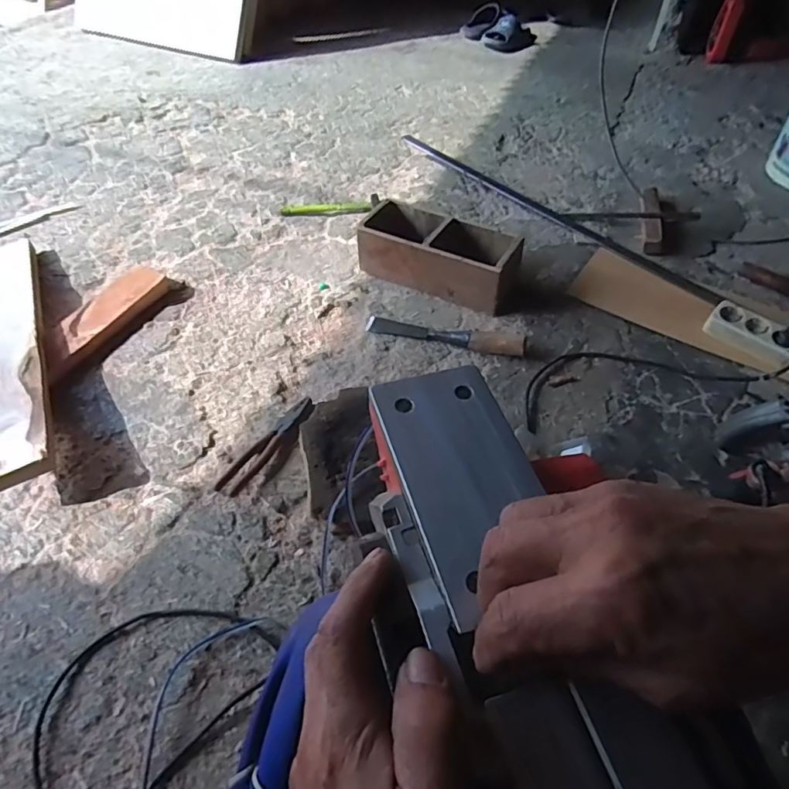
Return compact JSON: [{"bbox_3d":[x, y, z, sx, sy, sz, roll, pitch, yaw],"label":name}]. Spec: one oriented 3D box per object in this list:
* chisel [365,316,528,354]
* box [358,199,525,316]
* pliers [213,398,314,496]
[{"bbox_3d":[0.086,-0.108,0.933,0.286,0.046,0.033,14,51,15],"label":"chisel"},{"bbox_3d":[0.093,-0.269,1.035,0.310,0.110,0.128,23,54,21],"label":"box"},{"bbox_3d":[-0.186,0.073,0.792,0.048,0.033,0.188,31,57,26],"label":"pliers"}]

